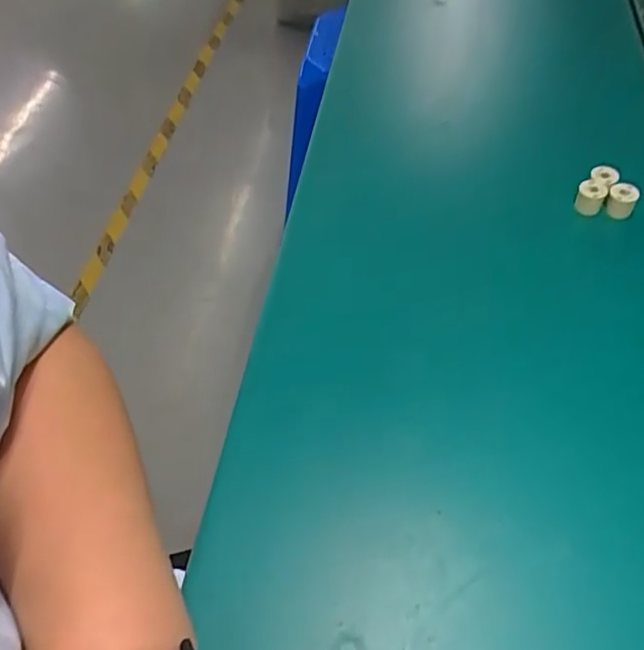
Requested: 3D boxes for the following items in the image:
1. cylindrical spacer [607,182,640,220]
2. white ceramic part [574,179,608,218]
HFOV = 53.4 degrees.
[{"bbox_3d":[0.224,-0.094,0.479,0.020,0.020,0.016,25,56,21],"label":"cylindrical spacer"},{"bbox_3d":[0.204,-0.097,0.485,0.019,0.021,0.017,30,58,24],"label":"white ceramic part"}]

